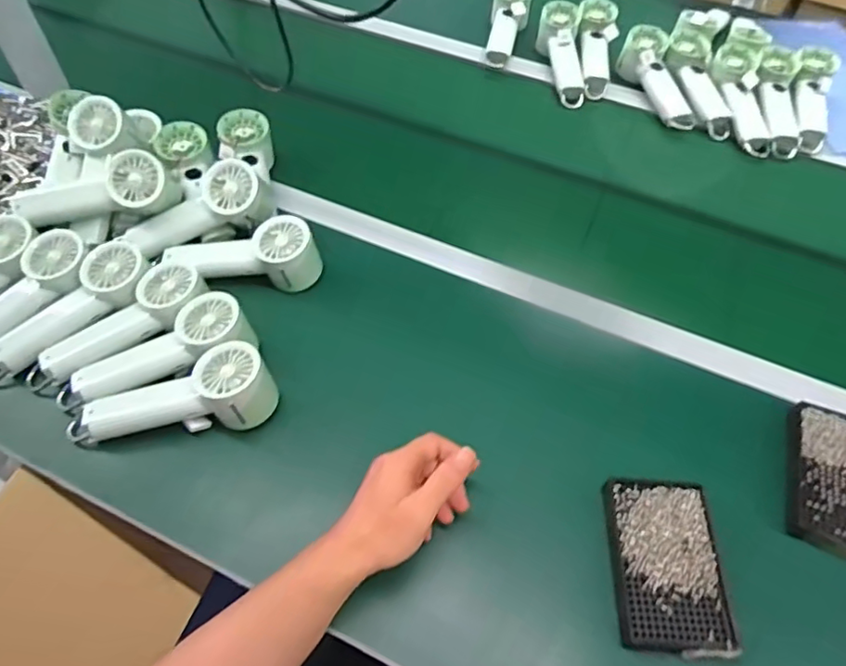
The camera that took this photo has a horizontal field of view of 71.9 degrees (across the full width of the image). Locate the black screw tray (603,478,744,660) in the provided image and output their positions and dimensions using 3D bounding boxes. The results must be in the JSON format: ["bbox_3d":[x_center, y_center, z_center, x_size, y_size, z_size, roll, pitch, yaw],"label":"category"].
[{"bbox_3d":[0.209,0.199,0.506,0.088,0.026,0.142,4,55,1],"label":"black screw tray"}]

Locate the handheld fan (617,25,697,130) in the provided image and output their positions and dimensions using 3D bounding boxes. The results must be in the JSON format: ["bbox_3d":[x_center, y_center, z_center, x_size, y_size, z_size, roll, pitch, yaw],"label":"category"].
[{"bbox_3d":[0.371,-0.395,0.924,0.063,0.058,0.194,-15,73,-12],"label":"handheld fan"}]

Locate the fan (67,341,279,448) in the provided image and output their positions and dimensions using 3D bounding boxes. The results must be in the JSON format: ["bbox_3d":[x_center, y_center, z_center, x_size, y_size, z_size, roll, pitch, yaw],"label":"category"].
[{"bbox_3d":[-0.240,0.069,0.566,0.201,0.063,0.068,-15,56,3],"label":"fan"}]

